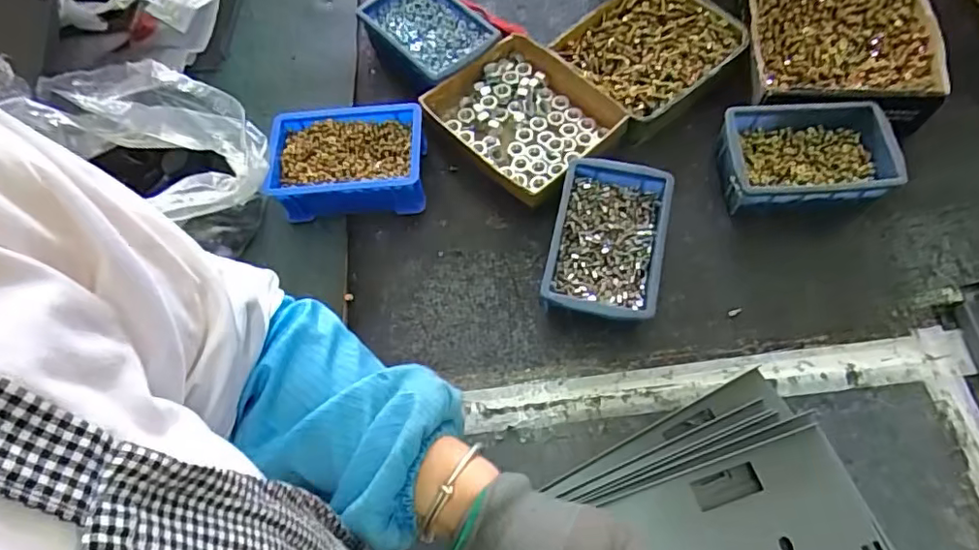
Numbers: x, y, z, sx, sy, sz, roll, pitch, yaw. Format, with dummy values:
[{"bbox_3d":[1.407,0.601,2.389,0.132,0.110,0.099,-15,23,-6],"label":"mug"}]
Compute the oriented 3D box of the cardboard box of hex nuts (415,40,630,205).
[{"bbox_3d":[0.035,-0.156,0.572,0.142,0.032,0.161,-41,72,-13],"label":"cardboard box of hex nuts"}]

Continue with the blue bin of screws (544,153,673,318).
[{"bbox_3d":[0.104,-0.026,0.512,0.096,0.049,0.147,12,66,7],"label":"blue bin of screws"}]

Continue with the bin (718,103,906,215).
[{"bbox_3d":[0.293,-0.106,0.536,0.151,0.050,0.096,-2,65,1],"label":"bin"}]

